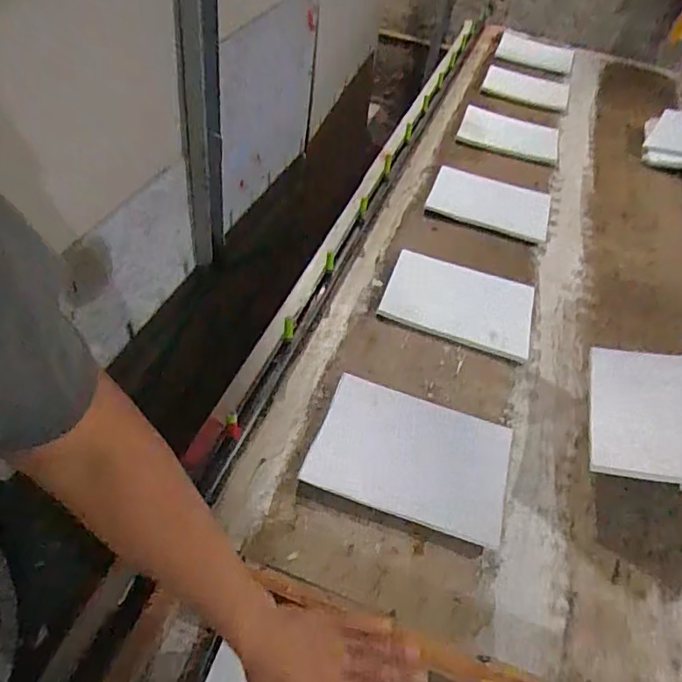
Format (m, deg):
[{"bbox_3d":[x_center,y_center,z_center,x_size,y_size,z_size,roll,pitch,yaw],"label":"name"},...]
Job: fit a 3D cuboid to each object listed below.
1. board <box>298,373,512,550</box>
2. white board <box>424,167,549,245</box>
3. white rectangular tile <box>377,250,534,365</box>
[{"bbox_3d":[0.103,0.160,0.777,0.272,0.018,0.199,17,48,9],"label":"board"},{"bbox_3d":[0.348,-0.328,1.260,0.267,0.022,0.230,17,48,9],"label":"white board"},{"bbox_3d":[0.222,-0.080,1.010,0.268,0.009,0.214,16,48,8],"label":"white rectangular tile"}]

